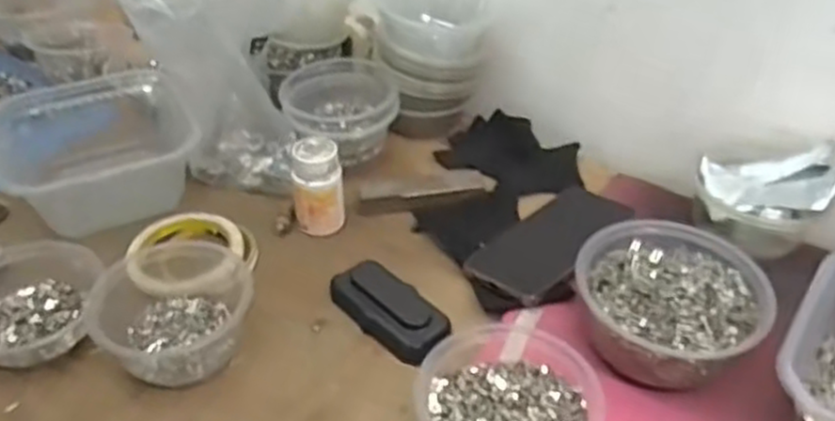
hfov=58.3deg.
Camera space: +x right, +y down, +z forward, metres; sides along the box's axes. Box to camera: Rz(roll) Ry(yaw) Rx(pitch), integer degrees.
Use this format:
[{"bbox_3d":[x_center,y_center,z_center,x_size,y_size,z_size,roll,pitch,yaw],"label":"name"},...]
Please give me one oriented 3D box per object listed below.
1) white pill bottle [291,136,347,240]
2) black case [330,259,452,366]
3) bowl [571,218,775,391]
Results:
[{"bbox_3d":[-0.089,-0.021,0.673,0.045,0.082,0.040,-9,40,-8],"label":"white pill bottle"},{"bbox_3d":[-0.020,0.079,0.598,0.052,0.021,0.107,-30,48,-33],"label":"black case"},{"bbox_3d":[0.187,0.066,0.550,0.130,0.062,0.120,1,39,0],"label":"bowl"}]

